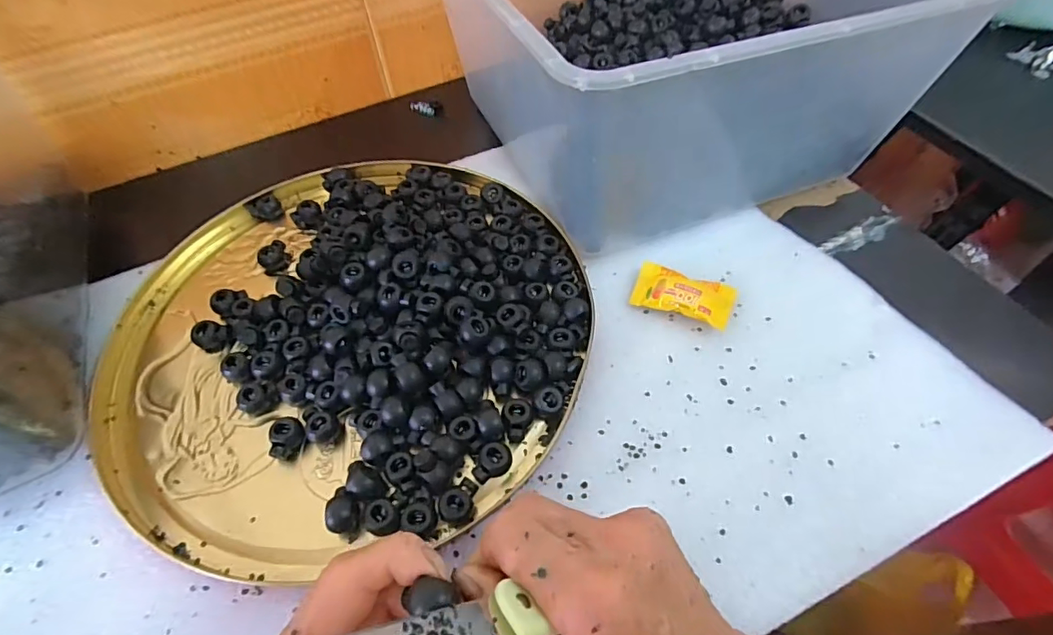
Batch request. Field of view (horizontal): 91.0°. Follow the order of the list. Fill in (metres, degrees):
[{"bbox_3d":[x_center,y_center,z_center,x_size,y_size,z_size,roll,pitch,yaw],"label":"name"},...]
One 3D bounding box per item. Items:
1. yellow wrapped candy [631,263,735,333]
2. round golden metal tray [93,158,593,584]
[{"bbox_3d":[0.100,-0.014,0.330,0.060,0.012,0.034,21,59,15],"label":"yellow wrapped candy"},{"bbox_3d":[-0.110,-0.005,0.324,0.286,0.027,0.283,-1,56,1],"label":"round golden metal tray"}]

